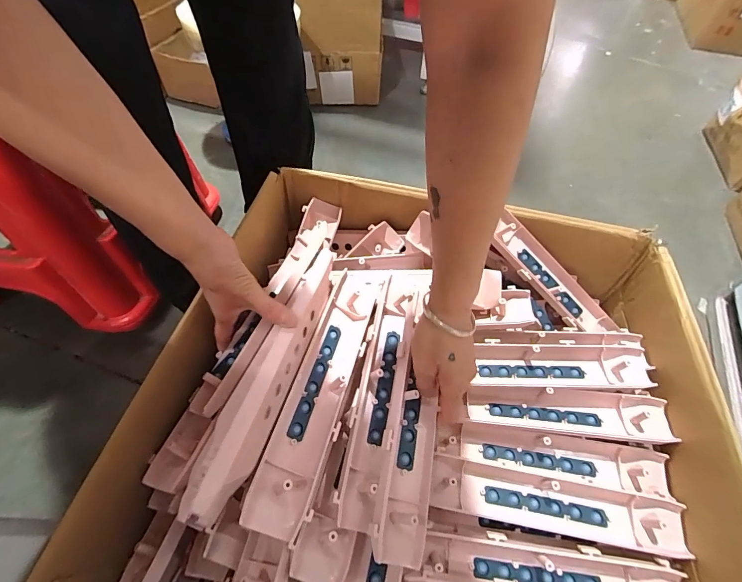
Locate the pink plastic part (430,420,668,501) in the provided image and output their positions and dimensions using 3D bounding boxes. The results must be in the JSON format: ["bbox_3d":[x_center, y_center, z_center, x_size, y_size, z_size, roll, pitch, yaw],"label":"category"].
[{"bbox_3d":[0.207,0.192,0.425,0.258,0.031,0.051,10,55,4],"label":"pink plastic part"}]

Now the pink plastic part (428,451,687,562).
[{"bbox_3d":[0.195,0.227,0.386,0.258,0.024,0.051,10,55,4],"label":"pink plastic part"}]

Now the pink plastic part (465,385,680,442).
[{"bbox_3d":[0.232,0.142,0.436,0.224,0.024,0.050,6,55,2],"label":"pink plastic part"}]

